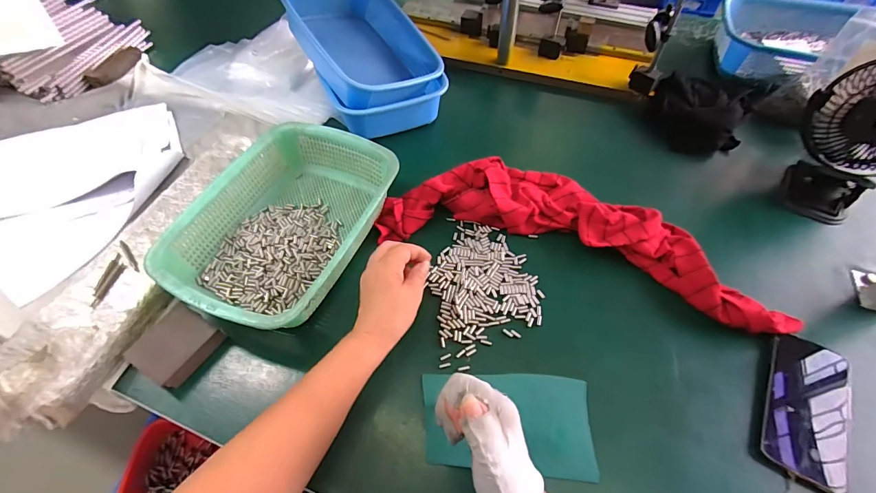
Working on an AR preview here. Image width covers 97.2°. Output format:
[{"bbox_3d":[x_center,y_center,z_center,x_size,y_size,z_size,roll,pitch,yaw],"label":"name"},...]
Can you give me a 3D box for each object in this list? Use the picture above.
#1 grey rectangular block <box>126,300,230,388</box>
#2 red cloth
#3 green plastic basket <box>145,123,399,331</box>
[{"bbox_3d":[-0.299,0.113,0.441,0.069,0.024,0.076,24,57,15],"label":"grey rectangular block"},{"bbox_3d":[0.184,-0.024,0.536,0.525,0.051,0.178,15,55,9],"label":"red cloth"},{"bbox_3d":[-0.200,-0.032,0.521,0.219,0.082,0.295,18,56,11],"label":"green plastic basket"}]

